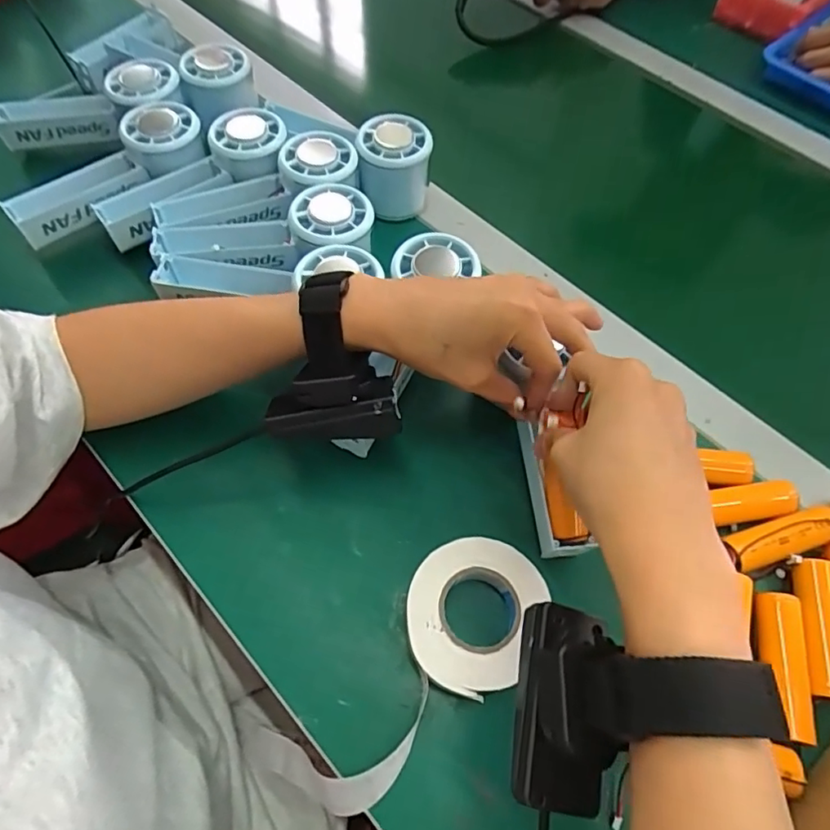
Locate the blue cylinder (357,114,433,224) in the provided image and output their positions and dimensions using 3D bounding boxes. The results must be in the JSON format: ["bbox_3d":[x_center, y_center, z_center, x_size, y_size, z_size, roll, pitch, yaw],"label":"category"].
[{"bbox_3d":[-0.017,-0.193,0.434,0.057,0.059,0.059,1,61,-3],"label":"blue cylinder"}]

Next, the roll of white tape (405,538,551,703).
[{"bbox_3d":[0.029,0.107,0.296,0.065,0.025,0.078,26,63,11],"label":"roll of white tape"}]

